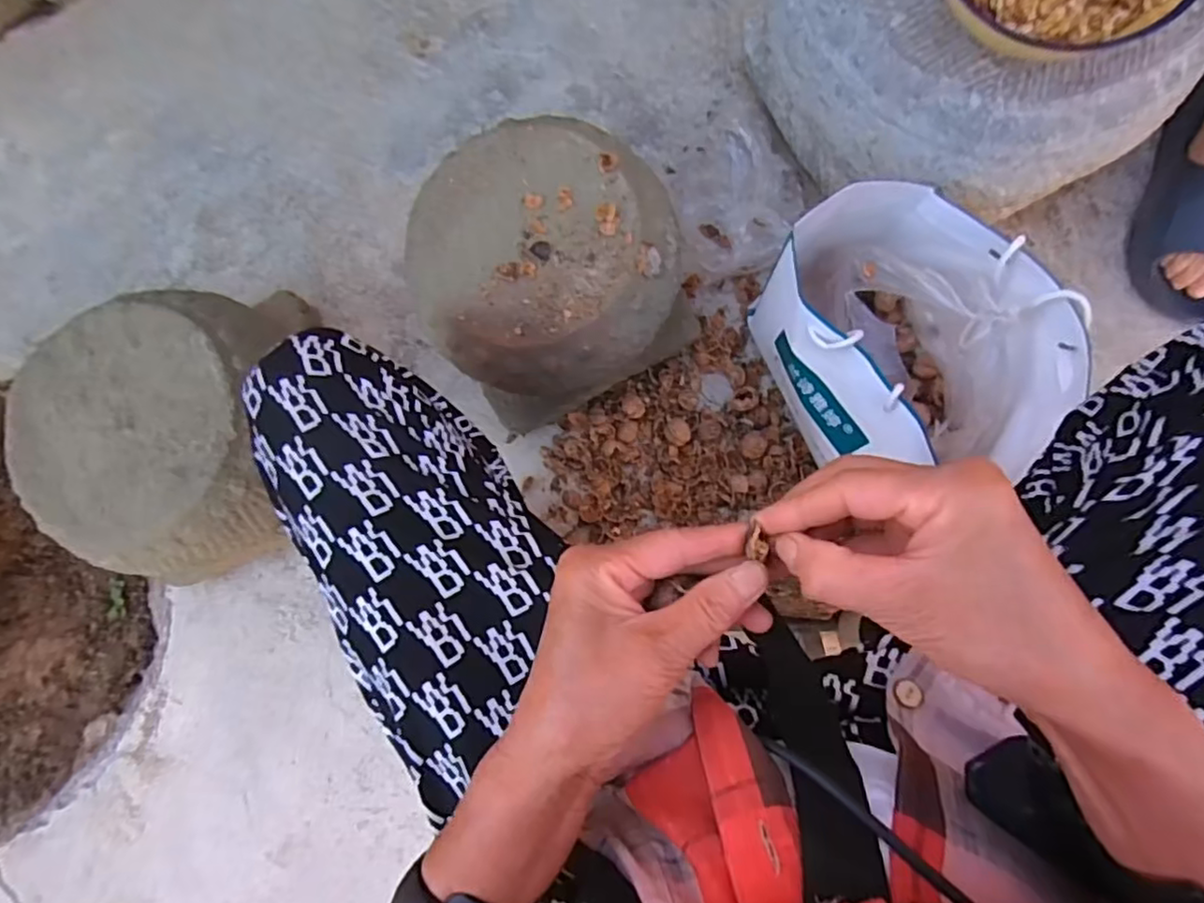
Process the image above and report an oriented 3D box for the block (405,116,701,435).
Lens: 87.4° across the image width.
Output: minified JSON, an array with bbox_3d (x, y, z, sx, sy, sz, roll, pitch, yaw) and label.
[{"bbox_3d":[-0.045,-0.175,0.644,0.236,0.191,0.230,-24,80,5],"label":"block"}]

